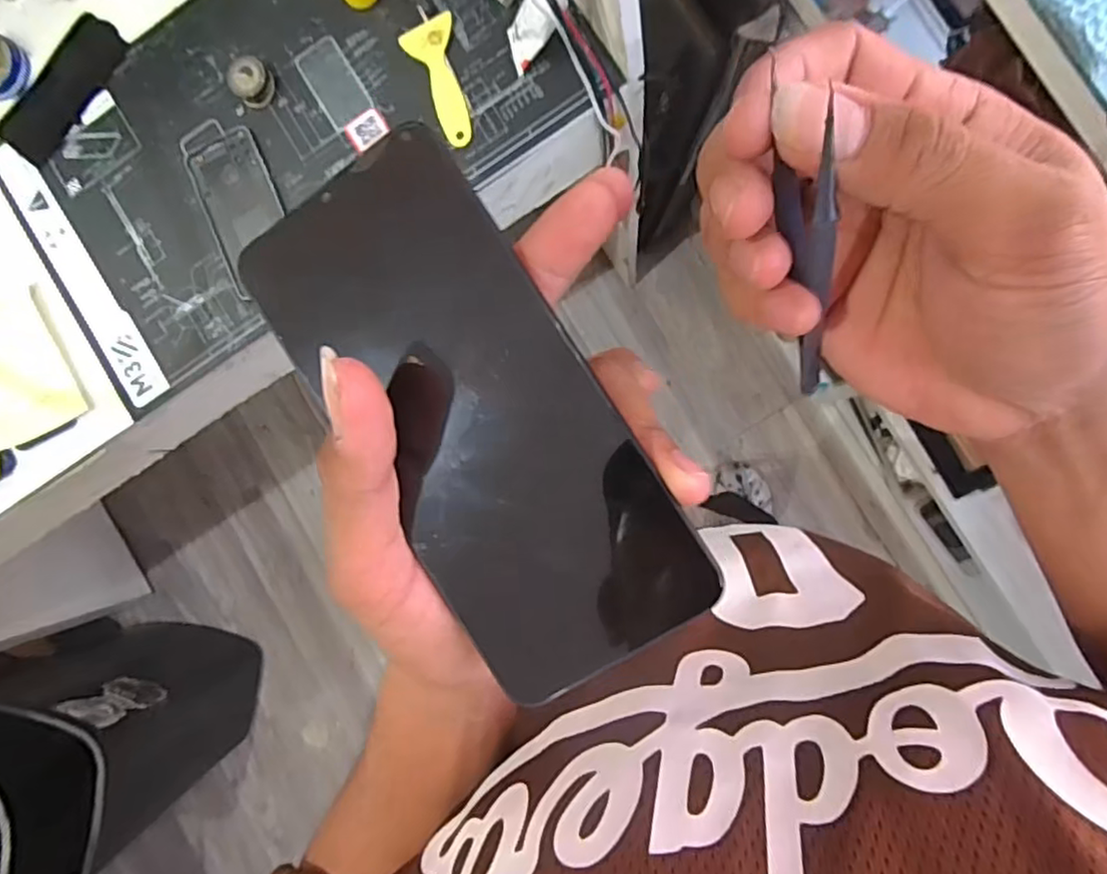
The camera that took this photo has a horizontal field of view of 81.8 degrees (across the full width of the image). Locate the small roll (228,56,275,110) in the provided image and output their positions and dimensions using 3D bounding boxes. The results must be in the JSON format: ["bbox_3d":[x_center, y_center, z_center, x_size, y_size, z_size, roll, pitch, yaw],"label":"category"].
[{"bbox_3d":[-0.295,-0.348,0.627,0.038,0.025,0.042,-41,86,5],"label":"small roll"}]

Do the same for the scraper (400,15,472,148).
[{"bbox_3d":[-0.105,-0.341,0.615,0.051,0.008,0.121,-20,88,6],"label":"scraper"}]

